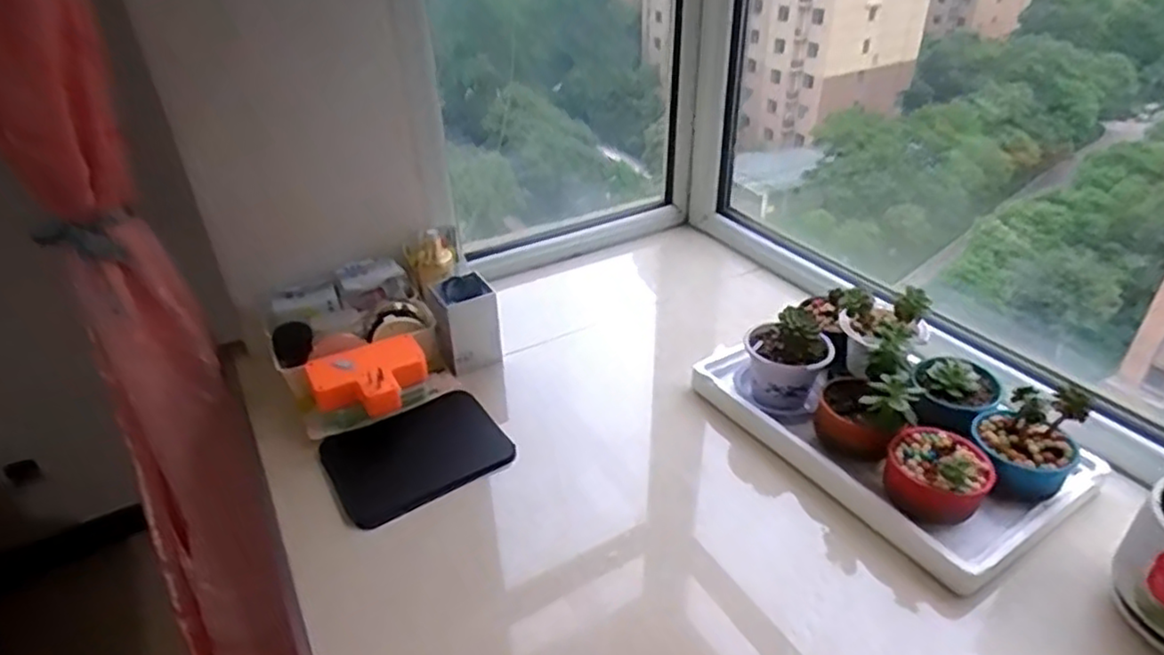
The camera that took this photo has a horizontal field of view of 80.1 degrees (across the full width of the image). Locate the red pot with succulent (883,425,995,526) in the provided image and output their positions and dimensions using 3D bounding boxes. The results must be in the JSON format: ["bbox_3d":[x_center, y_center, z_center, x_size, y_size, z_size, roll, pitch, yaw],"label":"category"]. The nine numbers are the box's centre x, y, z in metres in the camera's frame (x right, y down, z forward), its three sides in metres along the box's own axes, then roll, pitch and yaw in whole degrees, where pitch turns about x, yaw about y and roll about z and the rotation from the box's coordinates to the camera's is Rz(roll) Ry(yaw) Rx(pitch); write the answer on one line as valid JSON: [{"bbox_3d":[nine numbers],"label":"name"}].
[{"bbox_3d":[0.372,0.146,0.721,0.094,0.074,0.093,-1,34,1],"label":"red pot with succulent"}]

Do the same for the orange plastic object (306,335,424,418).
[{"bbox_3d":[-0.272,0.064,0.889,0.143,0.043,0.113,-19,37,-23],"label":"orange plastic object"}]

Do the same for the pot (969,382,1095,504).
[{"bbox_3d":[0.466,0.119,0.727,0.096,0.102,0.100,-1,34,1],"label":"pot"}]

